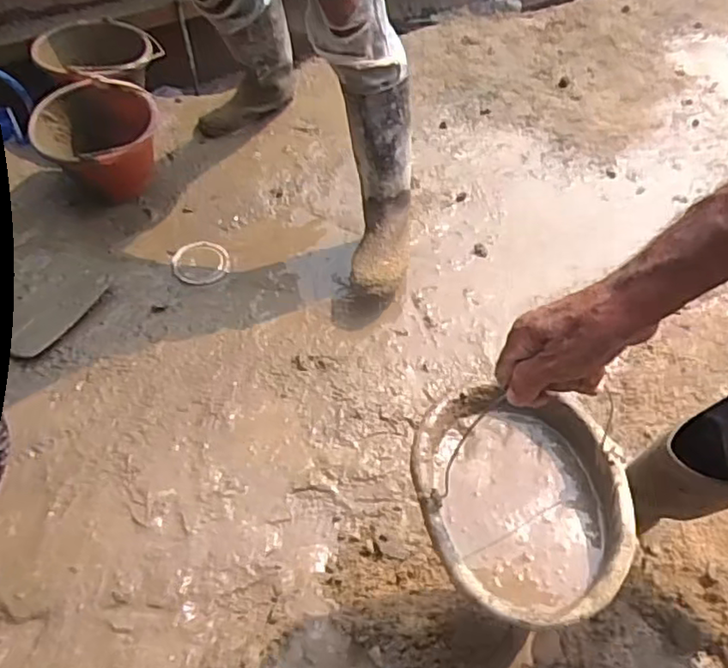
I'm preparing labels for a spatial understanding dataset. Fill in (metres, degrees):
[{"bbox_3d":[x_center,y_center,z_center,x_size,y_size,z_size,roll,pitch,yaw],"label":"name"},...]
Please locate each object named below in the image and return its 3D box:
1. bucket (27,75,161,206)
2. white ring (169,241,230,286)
[{"bbox_3d":[-0.545,-0.386,1.349,0.238,0.162,0.250,0,54,-1],"label":"bucket"},{"bbox_3d":[-0.324,-0.139,1.272,0.114,0.012,0.109,2,54,-3],"label":"white ring"}]

